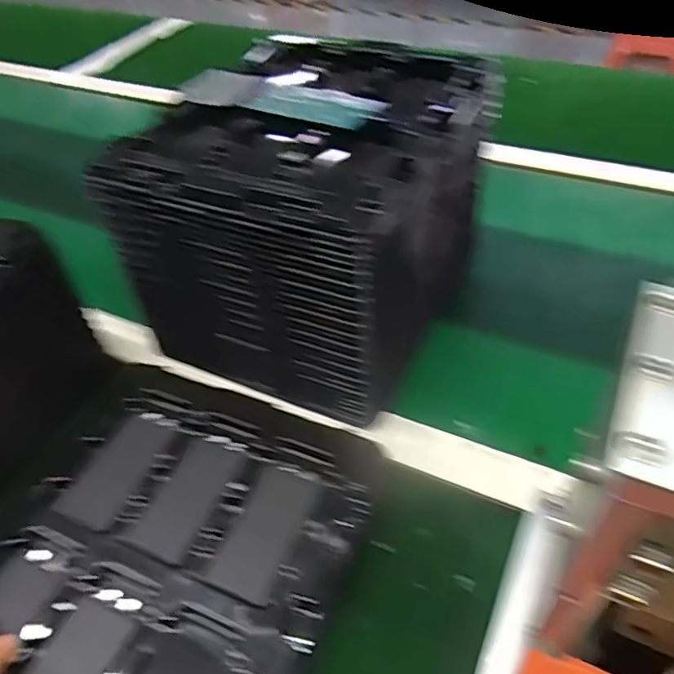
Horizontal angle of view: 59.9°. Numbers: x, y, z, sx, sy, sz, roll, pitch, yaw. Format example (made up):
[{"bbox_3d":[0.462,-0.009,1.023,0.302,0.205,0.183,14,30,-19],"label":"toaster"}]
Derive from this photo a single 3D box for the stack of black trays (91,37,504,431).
[{"bbox_3d":[-0.020,-0.107,0.504,0.230,0.187,0.264,19,51,21],"label":"stack of black trays"}]

